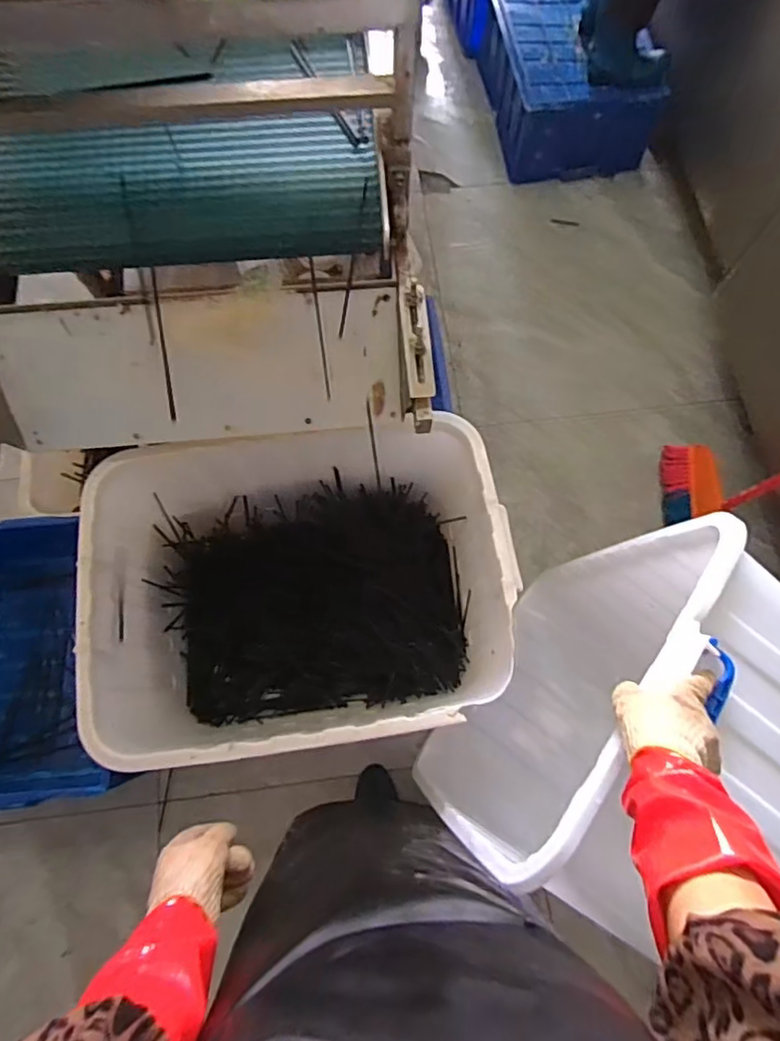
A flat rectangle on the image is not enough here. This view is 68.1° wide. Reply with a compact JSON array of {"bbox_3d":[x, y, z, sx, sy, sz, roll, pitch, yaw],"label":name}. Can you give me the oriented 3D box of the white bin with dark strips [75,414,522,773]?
[{"bbox_3d":[-0.158,0.142,1.131,0.684,0.419,0.554,-9,70,-5],"label":"white bin with dark strips"}]

